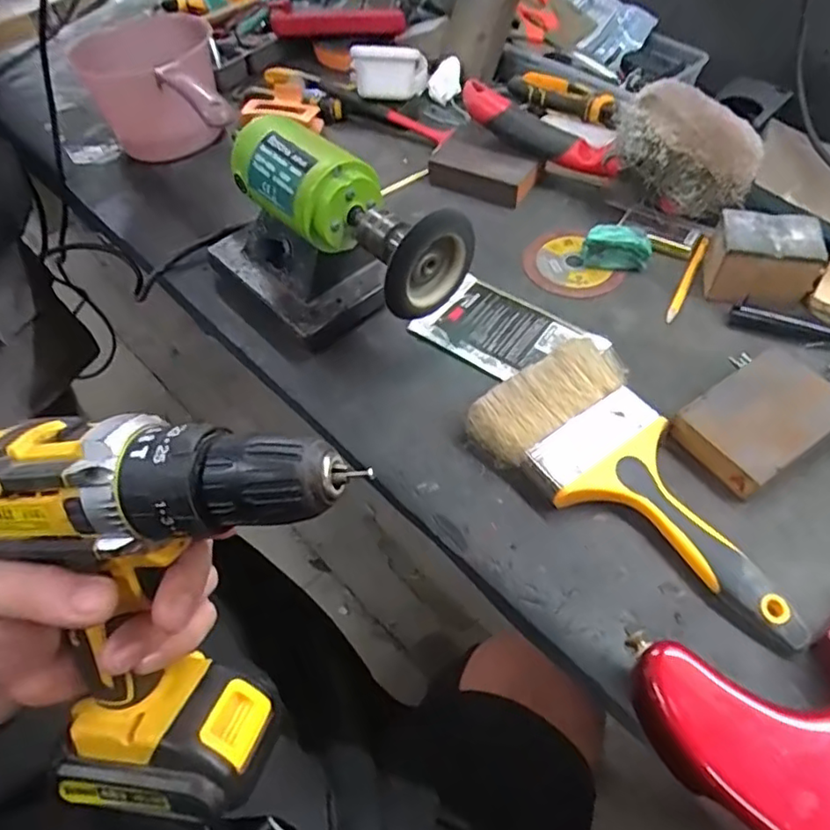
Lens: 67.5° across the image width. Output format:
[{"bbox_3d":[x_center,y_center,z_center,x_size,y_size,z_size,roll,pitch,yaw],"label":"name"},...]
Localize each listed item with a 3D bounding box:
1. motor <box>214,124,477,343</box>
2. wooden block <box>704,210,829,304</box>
[{"bbox_3d":[-0.076,-0.131,0.484,0.227,0.127,0.094,35,62,26],"label":"motor"},{"bbox_3d":[0.279,-0.126,0.503,0.080,0.052,0.055,6,53,8],"label":"wooden block"}]

